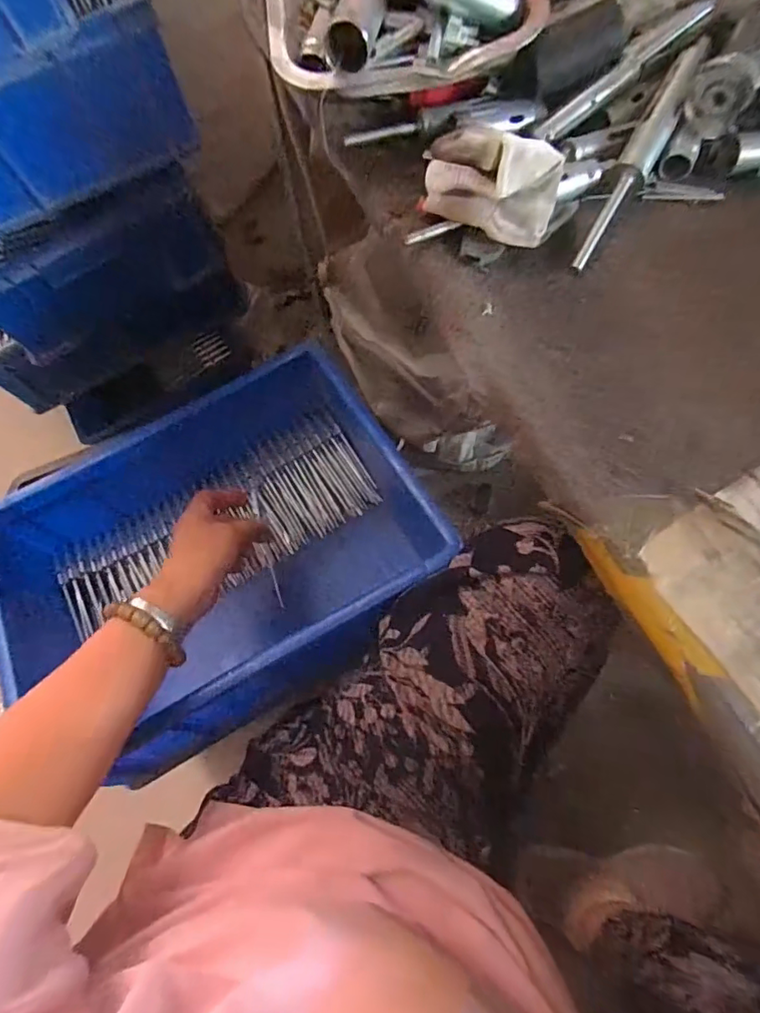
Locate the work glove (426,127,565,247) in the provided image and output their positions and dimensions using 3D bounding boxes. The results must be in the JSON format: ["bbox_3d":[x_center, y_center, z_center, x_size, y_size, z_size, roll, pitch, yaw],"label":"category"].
[{"bbox_3d":[0.072,-0.204,0.337,0.091,0.059,0.049,25,73,10],"label":"work glove"}]

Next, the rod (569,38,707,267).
[{"bbox_3d":[0.178,-0.242,0.358,0.021,0.015,0.191,28,88,11],"label":"rod"}]

